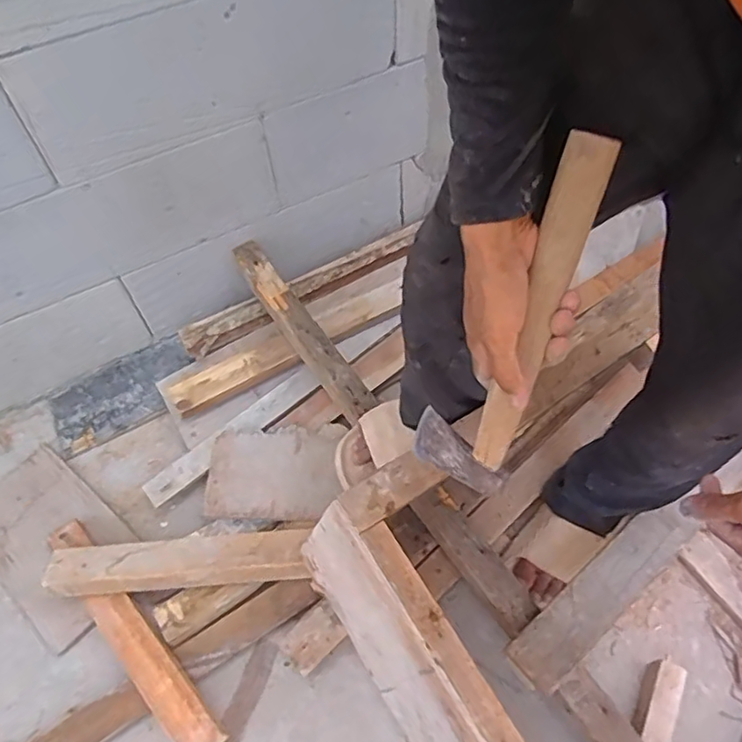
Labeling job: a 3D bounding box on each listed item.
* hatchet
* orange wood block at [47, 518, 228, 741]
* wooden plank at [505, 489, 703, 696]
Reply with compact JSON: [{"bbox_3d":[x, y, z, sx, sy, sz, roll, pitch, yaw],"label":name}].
[{"bbox_3d":[0.115,-0.031,0.489,0.088,0.312,0.022,33,34,22],"label":"hatchet"},{"bbox_3d":[-0.375,0.389,0.911,0.059,0.030,0.445,-39,64,-21],"label":"orange wood block"},{"bbox_3d":[0.325,0.294,0.823,0.341,0.036,0.072,-36,63,-19],"label":"wooden plank"}]

